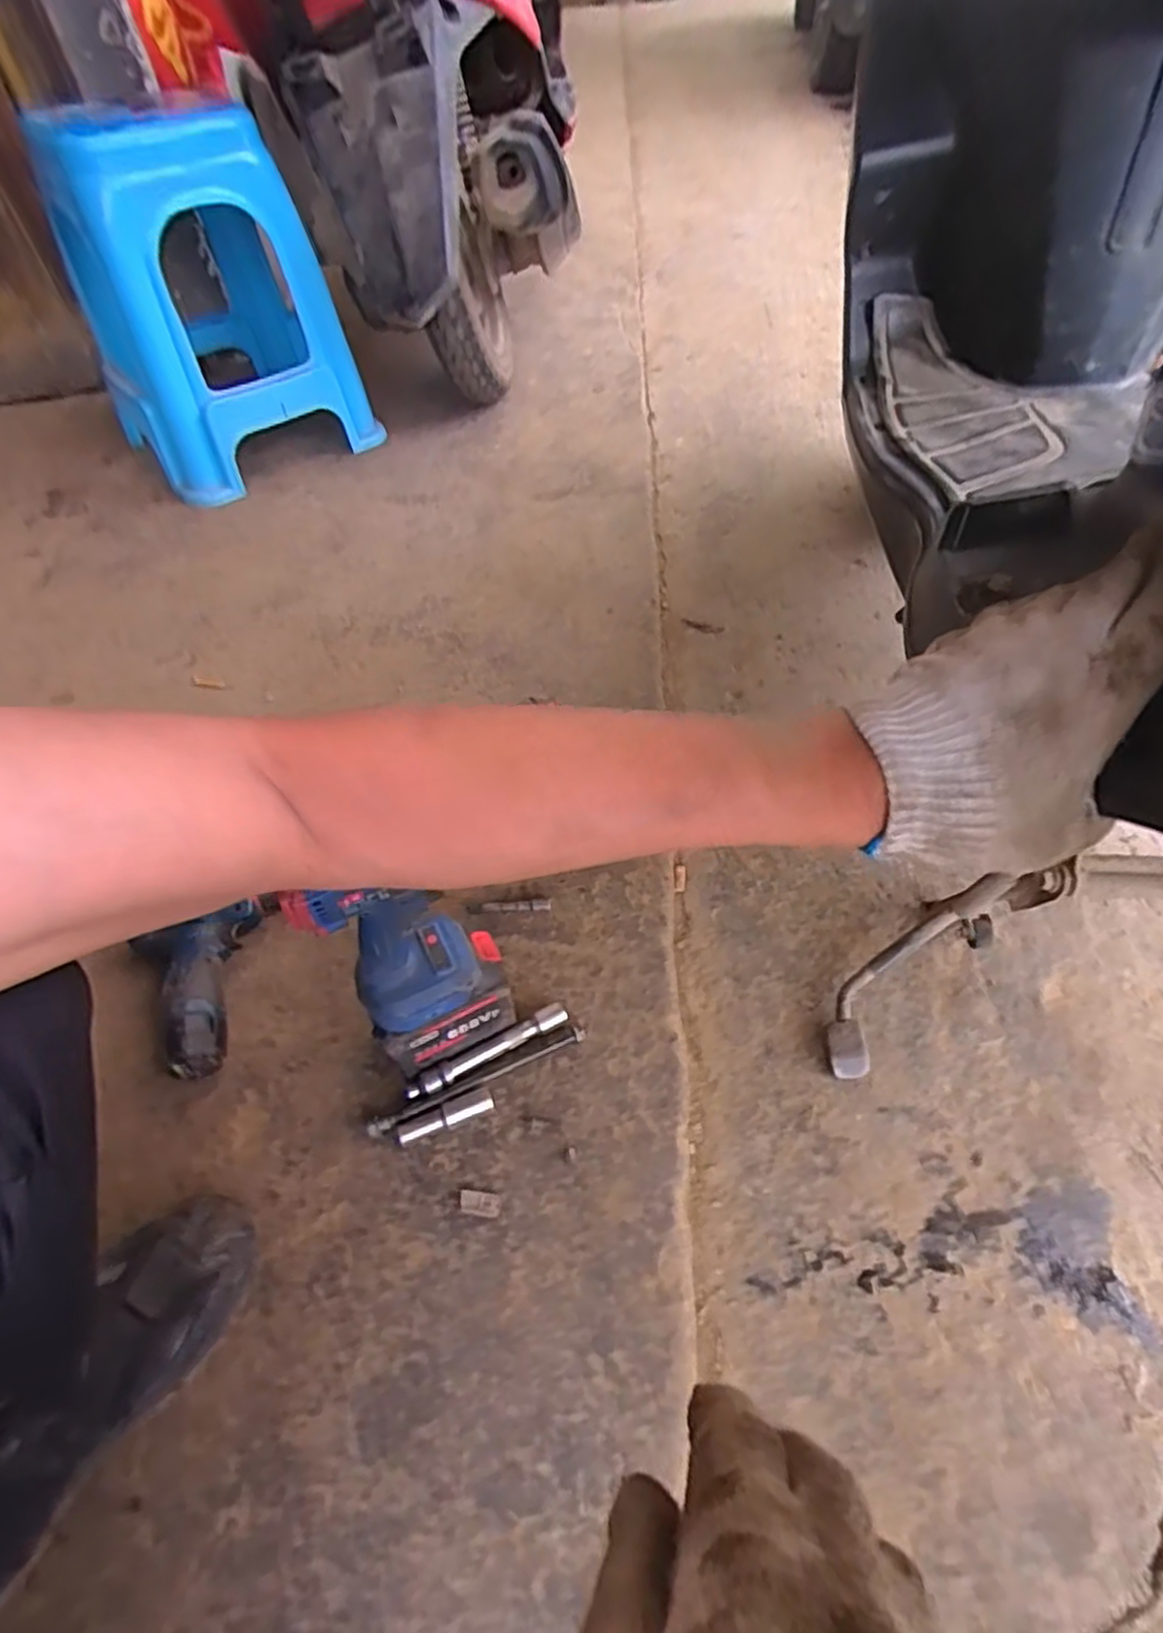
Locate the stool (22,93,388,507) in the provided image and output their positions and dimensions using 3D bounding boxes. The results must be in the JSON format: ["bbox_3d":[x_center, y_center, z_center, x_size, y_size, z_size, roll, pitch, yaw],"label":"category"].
[{"bbox_3d":[-0.598,-0.805,1.163,0.357,0.453,0.293,-39,58,-23],"label":"stool"}]

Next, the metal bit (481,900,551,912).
[{"bbox_3d":[-0.064,0.090,0.715,0.066,0.010,0.011,-5,51,-1],"label":"metal bit"}]

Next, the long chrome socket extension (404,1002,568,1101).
[{"bbox_3d":[-0.080,0.204,0.627,0.149,0.012,0.018,-25,54,-17],"label":"long chrome socket extension"}]

